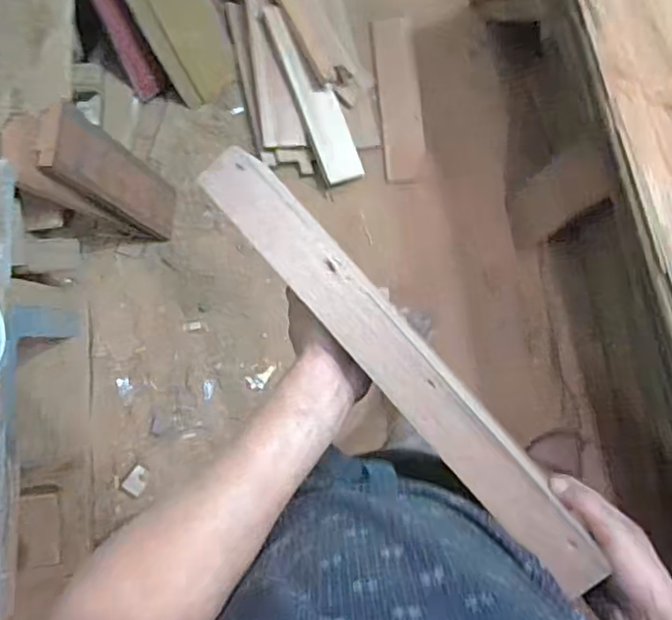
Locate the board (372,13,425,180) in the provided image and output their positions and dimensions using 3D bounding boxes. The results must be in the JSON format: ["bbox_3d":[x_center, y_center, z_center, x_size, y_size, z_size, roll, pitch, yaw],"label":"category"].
[{"bbox_3d":[0.164,-0.552,1.558,0.111,0.018,0.426,-7,88,-8],"label":"board"}]

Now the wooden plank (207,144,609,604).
[{"bbox_3d":[0.056,0.047,0.483,0.052,0.023,0.444,-41,90,-9],"label":"wooden plank"}]

